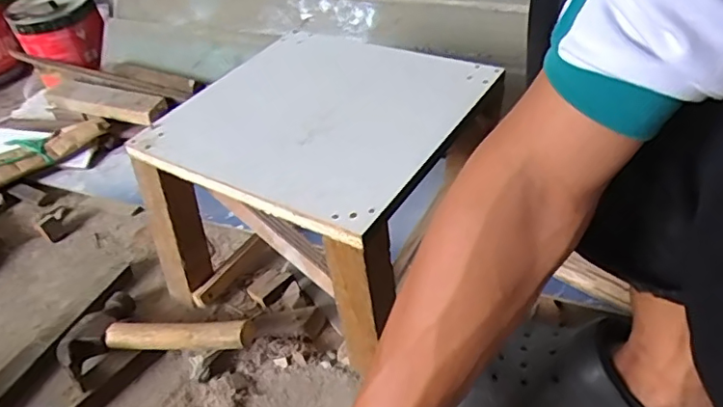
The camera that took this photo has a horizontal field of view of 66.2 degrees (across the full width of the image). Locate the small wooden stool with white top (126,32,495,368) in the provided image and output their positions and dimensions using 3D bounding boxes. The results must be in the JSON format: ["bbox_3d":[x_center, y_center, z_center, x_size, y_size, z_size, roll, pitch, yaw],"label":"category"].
[{"bbox_3d":[-0.043,-0.019,0.621,0.288,0.218,0.276,19,46,24],"label":"small wooden stool with white top"}]

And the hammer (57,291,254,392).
[{"bbox_3d":[-0.213,0.135,0.579,0.213,0.041,0.116,-4,40,19],"label":"hammer"}]

